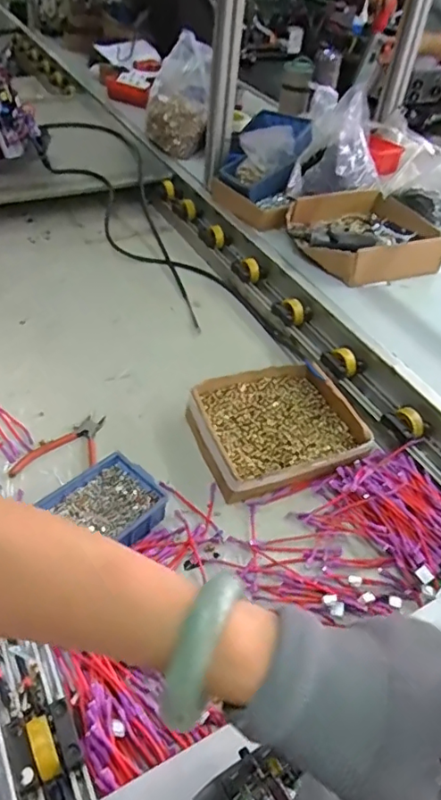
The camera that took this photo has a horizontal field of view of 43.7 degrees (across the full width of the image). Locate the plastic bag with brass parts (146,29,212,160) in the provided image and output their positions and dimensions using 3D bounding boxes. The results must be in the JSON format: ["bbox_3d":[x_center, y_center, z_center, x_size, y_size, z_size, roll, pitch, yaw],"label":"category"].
[{"bbox_3d":[-0.090,-0.725,1.311,0.149,0.097,0.267,11,84,4],"label":"plastic bag with brass parts"}]

